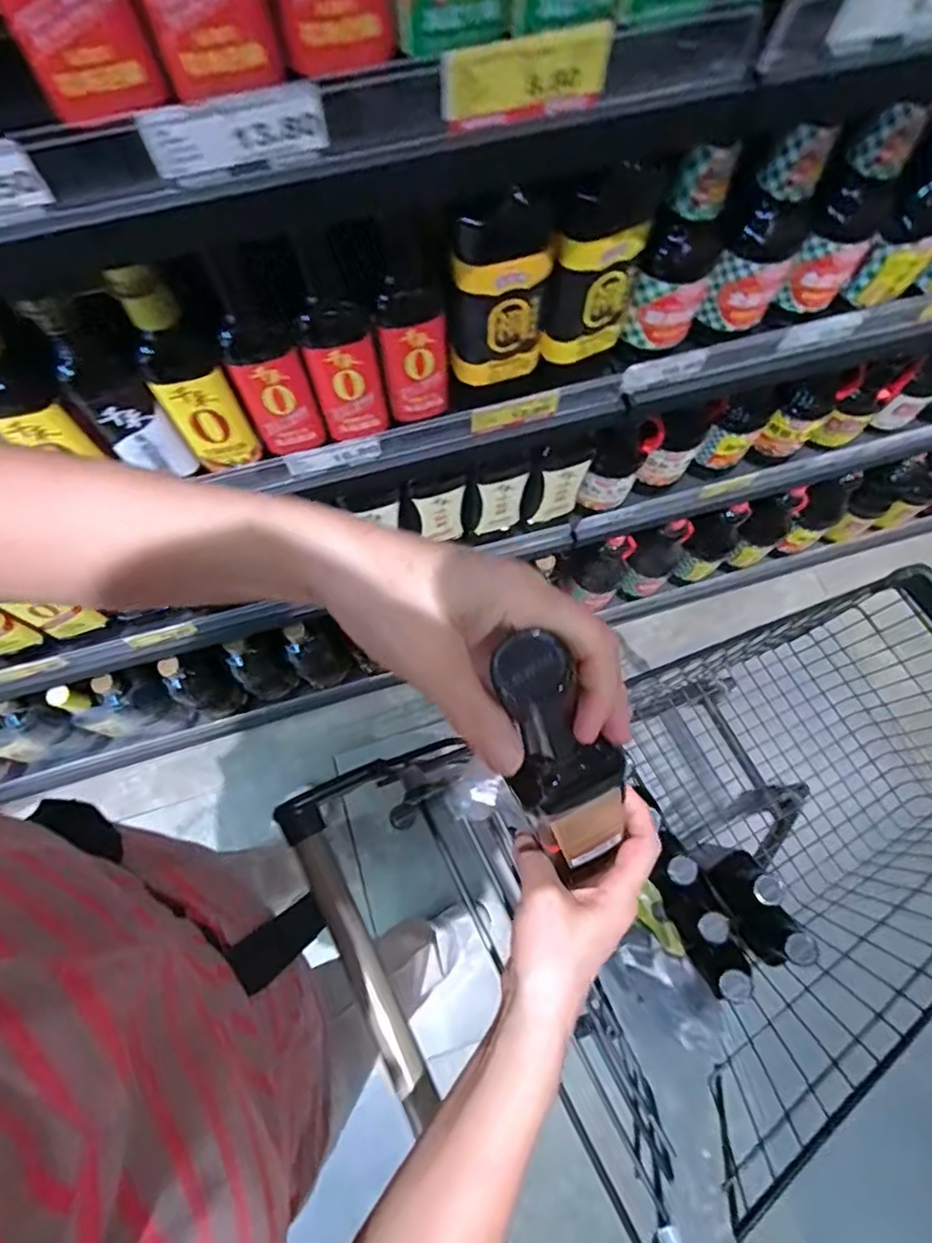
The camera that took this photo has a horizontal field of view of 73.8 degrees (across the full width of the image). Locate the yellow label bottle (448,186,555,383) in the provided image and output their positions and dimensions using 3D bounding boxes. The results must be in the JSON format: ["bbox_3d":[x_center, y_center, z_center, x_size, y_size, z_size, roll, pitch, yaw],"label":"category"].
[{"bbox_3d":[0.028,-0.288,0.528,0.080,0.183,0.059,-2,73,-2],"label":"yellow label bottle"}]

